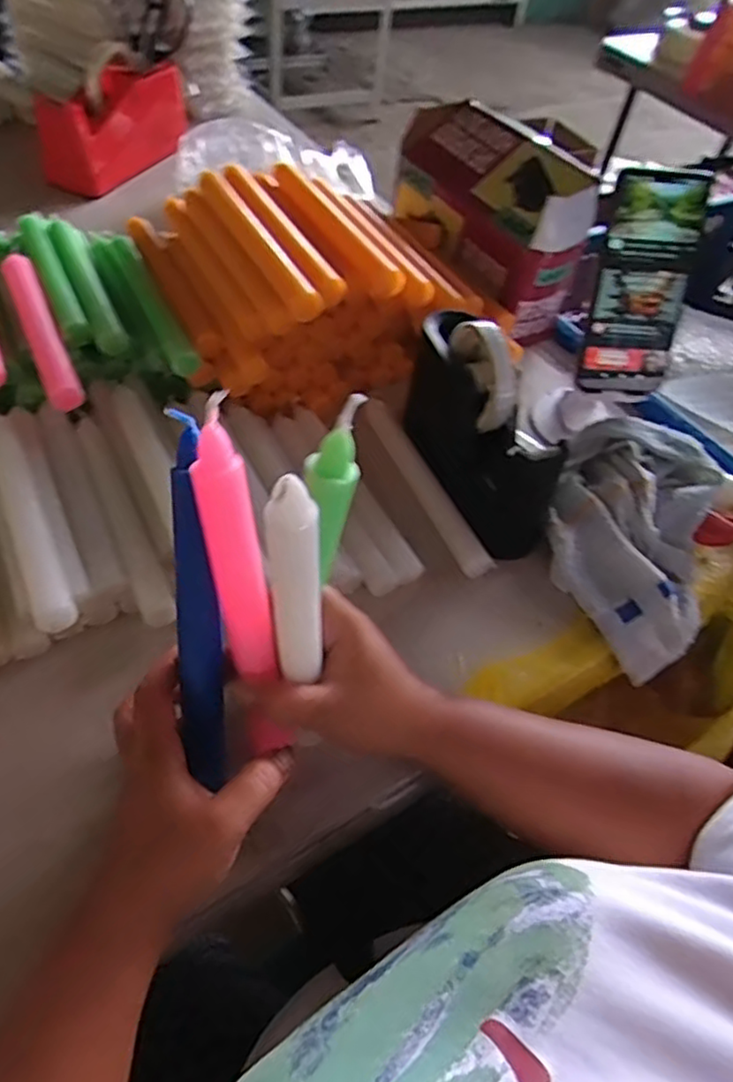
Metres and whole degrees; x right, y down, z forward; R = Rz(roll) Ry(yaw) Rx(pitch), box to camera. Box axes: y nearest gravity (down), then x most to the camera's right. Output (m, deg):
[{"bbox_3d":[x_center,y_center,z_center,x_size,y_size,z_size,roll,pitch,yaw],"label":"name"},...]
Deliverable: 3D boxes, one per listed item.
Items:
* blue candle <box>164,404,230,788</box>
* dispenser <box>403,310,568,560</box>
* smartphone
[{"bbox_3d":[-0.086,0.035,0.337,0.023,0.193,0.015,-4,16,-9],"label":"blue candle"},{"bbox_3d":[0.086,-0.093,0.514,0.059,0.126,0.181,-16,55,-18],"label":"dispenser"},{"bbox_3d":[0.216,-0.198,0.518,0.068,0.158,0.017,2,27,-5],"label":"smartphone"}]

